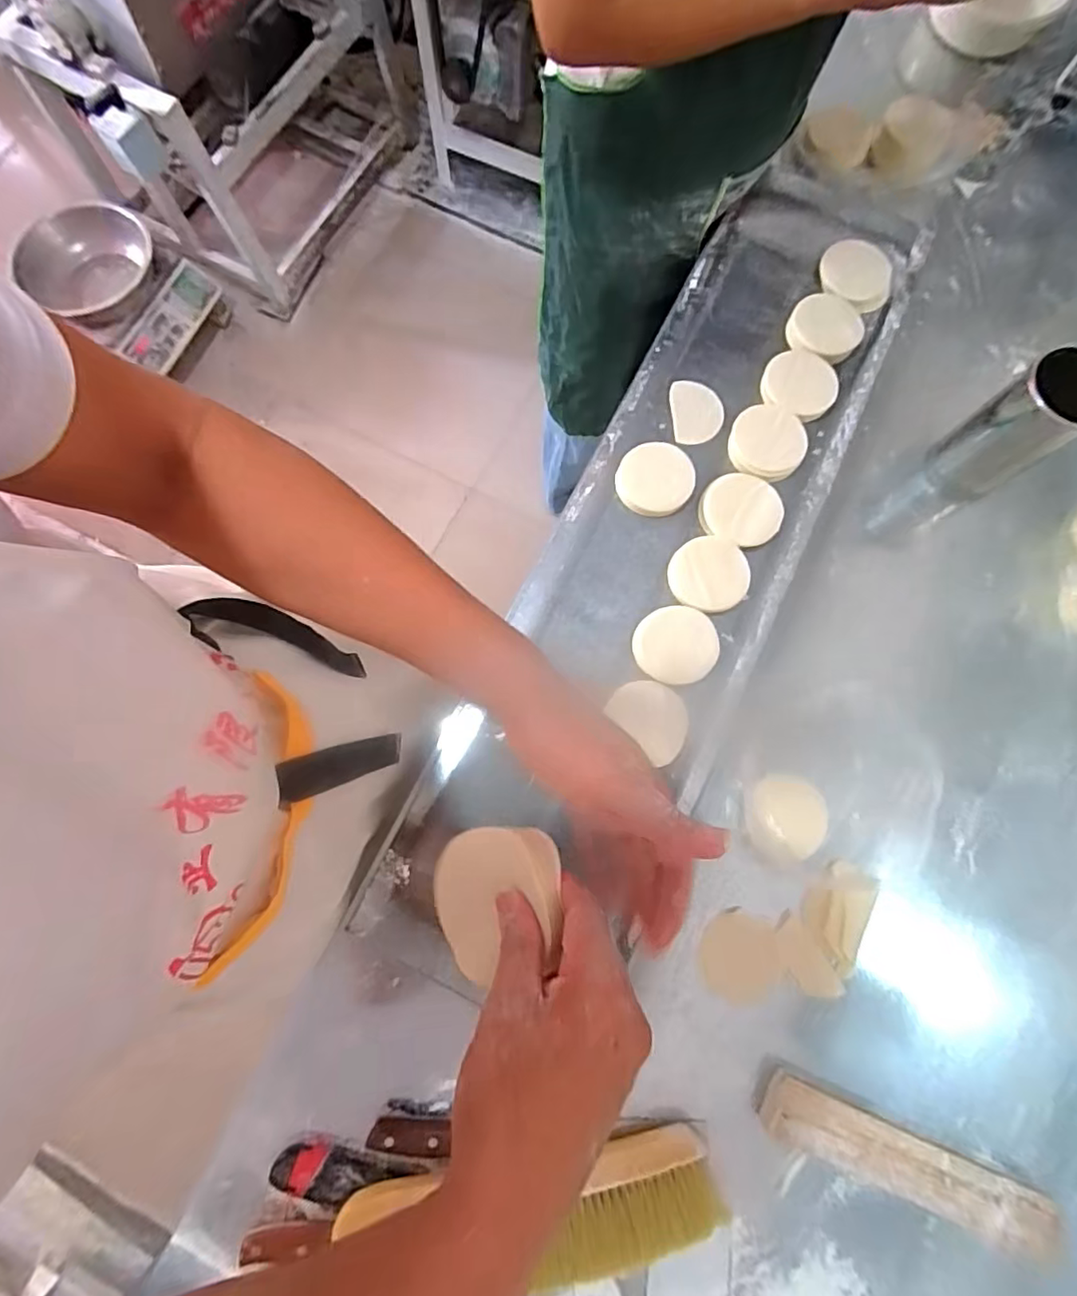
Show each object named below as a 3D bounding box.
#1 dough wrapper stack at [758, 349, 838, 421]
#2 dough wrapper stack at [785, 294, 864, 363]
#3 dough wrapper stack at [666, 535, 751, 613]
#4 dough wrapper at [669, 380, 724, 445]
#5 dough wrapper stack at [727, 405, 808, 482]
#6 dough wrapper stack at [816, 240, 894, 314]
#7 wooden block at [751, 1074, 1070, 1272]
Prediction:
[{"bbox_3d":[0.315,-0.317,0.696,0.086,0.023,0.094,23,79,4],"label":"dough wrapper stack"},{"bbox_3d":[0.355,-0.394,0.713,0.089,0.020,0.077,23,79,4],"label":"dough wrapper stack"},{"bbox_3d":[0.190,-0.080,0.648,0.088,0.018,0.083,-11,78,-3],"label":"dough wrapper stack"},{"bbox_3d":[0.193,-0.289,0.701,0.063,0.005,0.085,-5,78,-2],"label":"dough wrapper"},{"bbox_3d":[0.268,-0.240,0.676,0.084,0.026,0.085,34,80,6],"label":"dough wrapper stack"},{"bbox_3d":[0.403,-0.474,0.728,0.090,0.014,0.102,12,78,2],"label":"dough wrapper stack"},{"bbox_3d":[0.348,0.487,0.546,0.272,0.042,0.064,23,78,5],"label":"wooden block"}]

